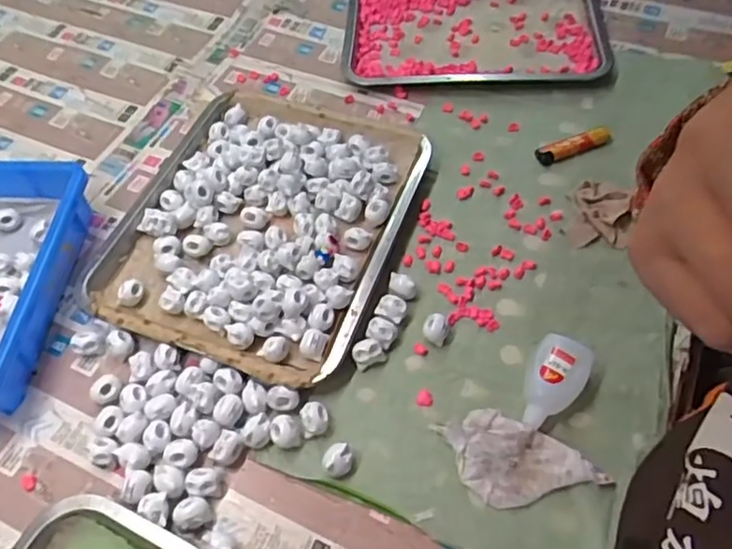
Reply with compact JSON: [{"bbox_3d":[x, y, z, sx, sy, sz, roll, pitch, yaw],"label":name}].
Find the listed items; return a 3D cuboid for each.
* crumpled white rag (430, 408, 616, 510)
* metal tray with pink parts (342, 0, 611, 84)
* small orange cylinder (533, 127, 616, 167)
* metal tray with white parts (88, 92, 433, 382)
[{"bbox_3d":[0.118,0.135,0.470,0.104,0.008,0.075,-15,58,-5],"label":"crumpled white rag"},{"bbox_3d":[0.130,-0.297,0.740,0.307,0.016,0.191,-1,58,3],"label":"metal tray with pink parts"},{"bbox_3d":[0.218,-0.136,0.639,0.085,0.011,0.023,-21,59,-9],"label":"small orange cylinder"},{"bbox_3d":[-0.101,-0.057,0.590,0.256,0.033,0.296,16,61,13],"label":"metal tray with white parts"}]

